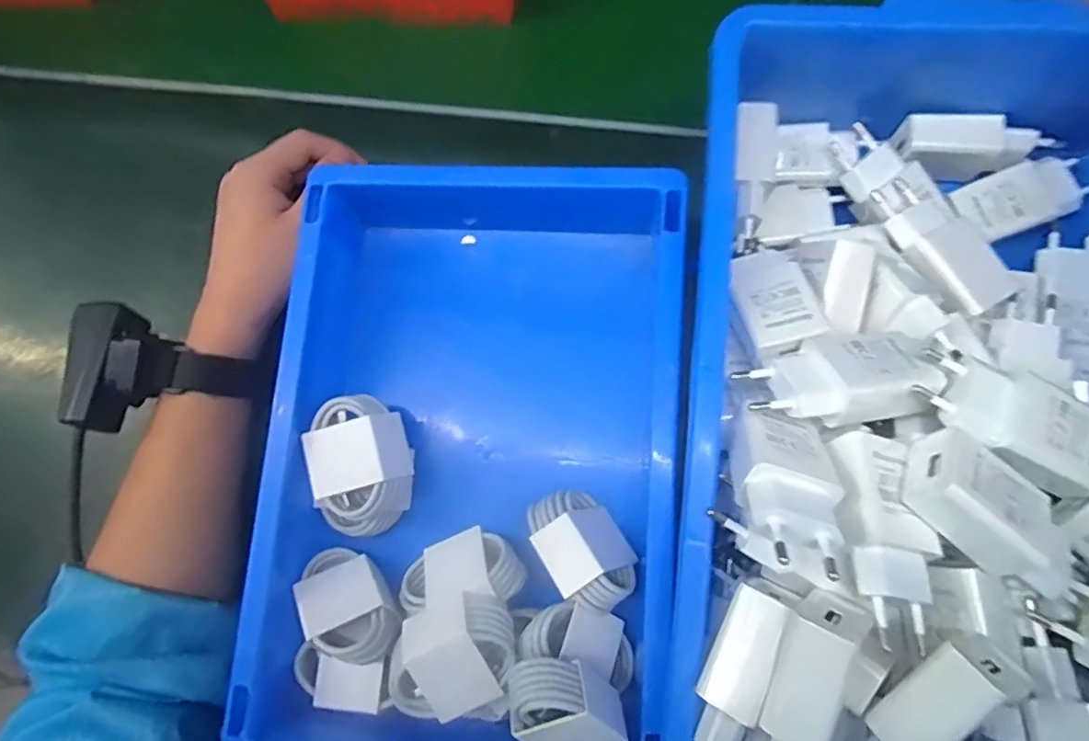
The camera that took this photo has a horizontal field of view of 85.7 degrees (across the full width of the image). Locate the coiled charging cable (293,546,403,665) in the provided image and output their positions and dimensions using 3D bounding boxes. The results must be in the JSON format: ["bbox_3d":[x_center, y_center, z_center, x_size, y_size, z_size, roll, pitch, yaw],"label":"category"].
[{"bbox_3d":[-0.105,0.124,0.310,0.042,0.022,0.066,-24,45,-25],"label":"coiled charging cable"}]

